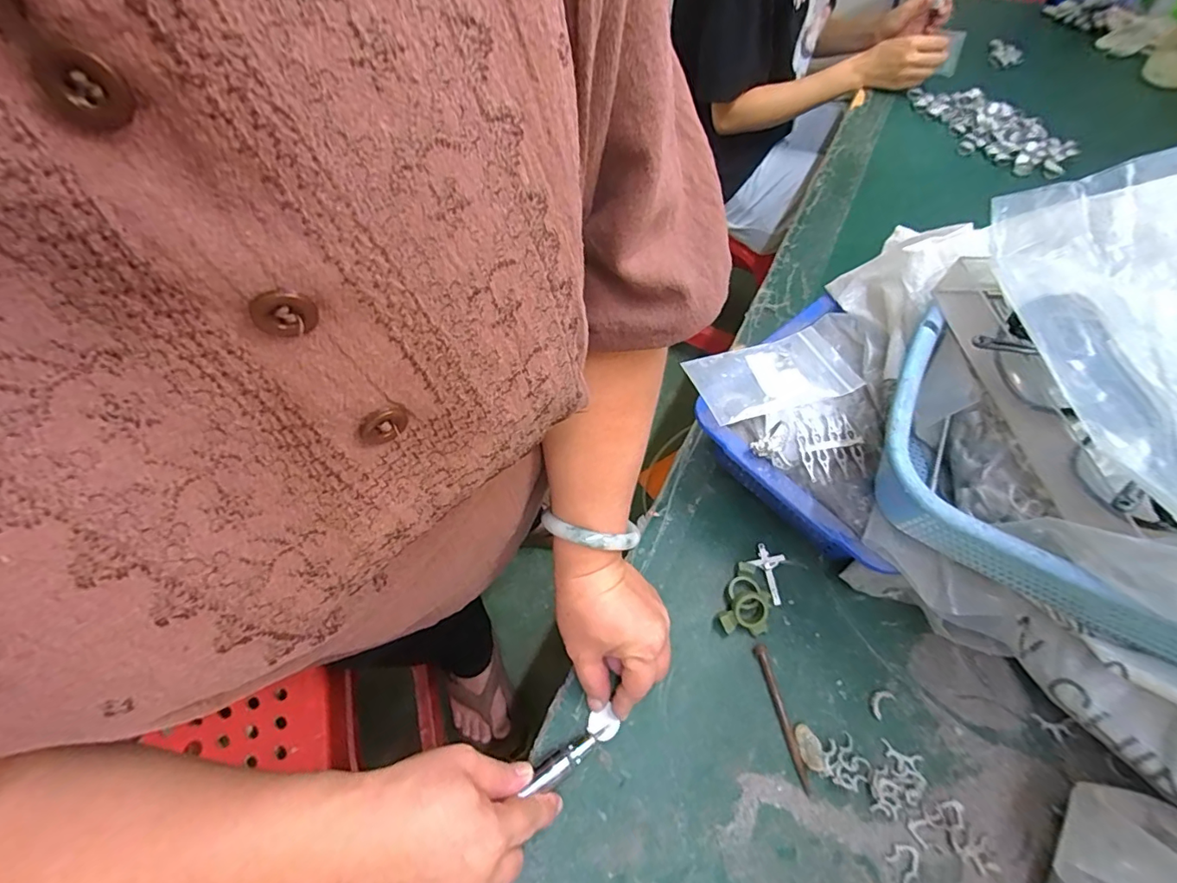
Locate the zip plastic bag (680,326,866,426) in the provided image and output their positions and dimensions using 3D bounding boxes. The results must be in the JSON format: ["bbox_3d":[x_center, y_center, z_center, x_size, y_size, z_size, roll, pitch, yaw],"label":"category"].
[{"bbox_3d":[0.148,-0.056,0.417,0.119,0.025,0.074,-12,58,-8],"label":"zip plastic bag"}]

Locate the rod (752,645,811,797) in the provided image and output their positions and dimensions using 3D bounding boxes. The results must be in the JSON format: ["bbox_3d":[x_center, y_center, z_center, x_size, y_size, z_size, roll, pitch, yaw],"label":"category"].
[{"bbox_3d":[0.140,0.198,0.366,0.009,0.004,0.094,-9,58,-6],"label":"rod"}]

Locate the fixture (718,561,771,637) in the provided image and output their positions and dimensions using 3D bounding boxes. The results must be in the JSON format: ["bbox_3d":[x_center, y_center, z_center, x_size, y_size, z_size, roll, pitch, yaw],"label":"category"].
[{"bbox_3d":[0.127,0.126,0.401,0.035,0.015,0.059,21,60,12],"label":"fixture"}]

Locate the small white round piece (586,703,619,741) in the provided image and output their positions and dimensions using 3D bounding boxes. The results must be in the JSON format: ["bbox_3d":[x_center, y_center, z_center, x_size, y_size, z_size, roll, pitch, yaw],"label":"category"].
[{"bbox_3d":[0.010,0.199,0.355,0.020,0.006,0.021,-1,56,2],"label":"small white round piece"}]

